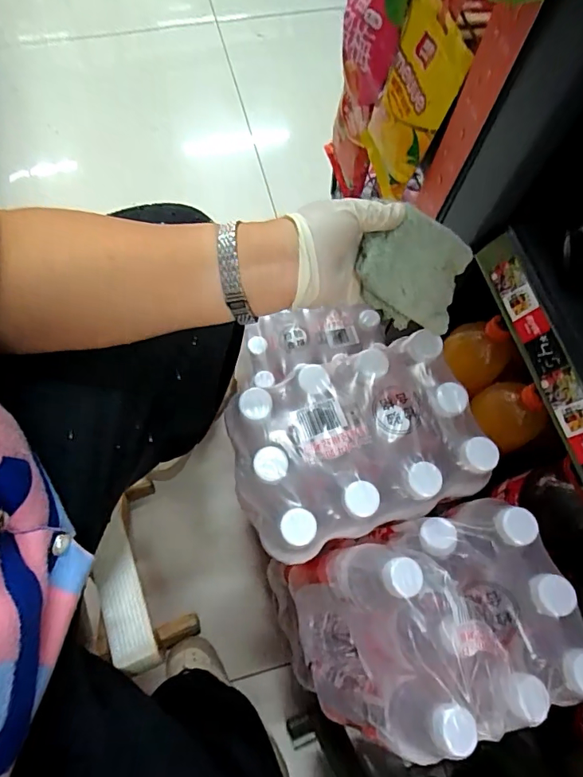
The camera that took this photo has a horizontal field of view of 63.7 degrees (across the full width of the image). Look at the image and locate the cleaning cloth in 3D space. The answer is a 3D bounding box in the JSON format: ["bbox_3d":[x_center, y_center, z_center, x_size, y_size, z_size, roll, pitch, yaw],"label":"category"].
[{"bbox_3d":[0.105,-0.097,0.394,0.117,0.016,0.086,16,99,-35],"label":"cleaning cloth"}]

